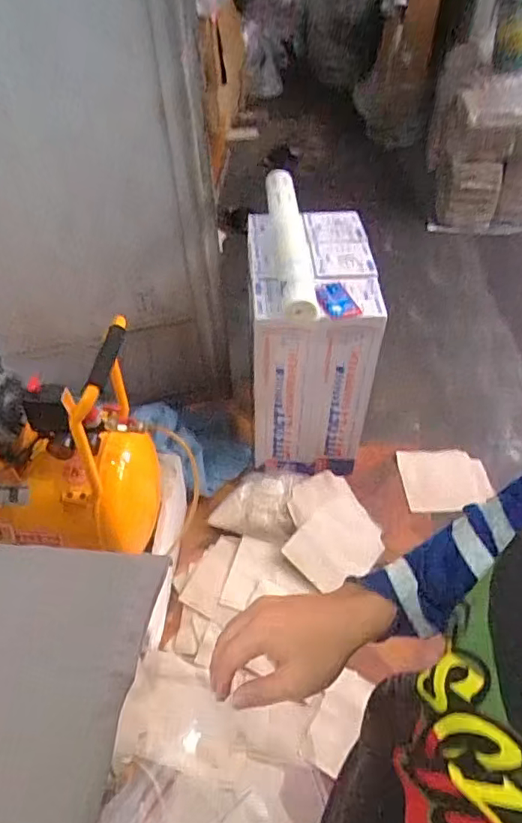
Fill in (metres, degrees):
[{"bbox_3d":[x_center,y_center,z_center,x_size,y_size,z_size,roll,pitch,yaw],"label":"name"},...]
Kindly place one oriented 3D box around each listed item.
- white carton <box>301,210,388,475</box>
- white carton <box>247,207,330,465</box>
[{"bbox_3d":[0.209,-0.188,1.573,0.187,0.592,0.453,0,48,2],"label":"white carton"},{"bbox_3d":[0.050,-0.181,1.571,0.185,0.590,0.456,-3,48,-2],"label":"white carton"}]

